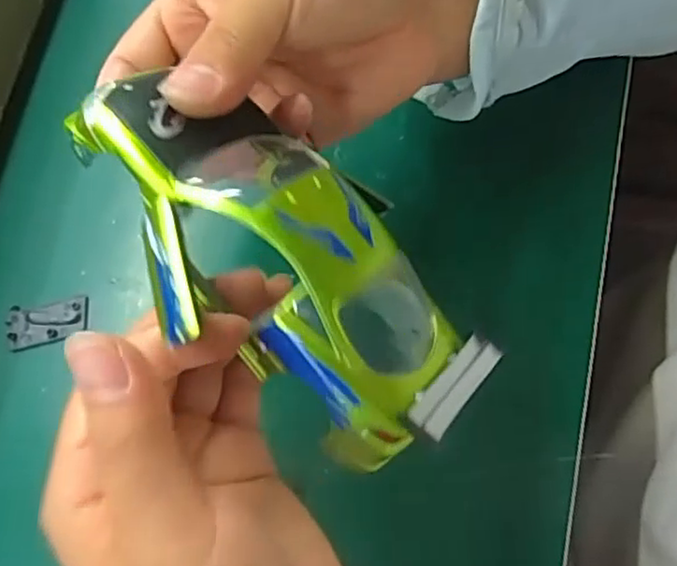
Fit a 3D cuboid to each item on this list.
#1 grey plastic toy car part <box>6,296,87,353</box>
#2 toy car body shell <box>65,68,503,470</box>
[{"bbox_3d":[-0.122,0.016,0.277,0.033,0.004,0.018,-11,75,-2],"label":"grey plastic toy car part"},{"bbox_3d":[-0.018,-0.008,0.179,0.125,0.036,0.059,44,79,4],"label":"toy car body shell"}]

